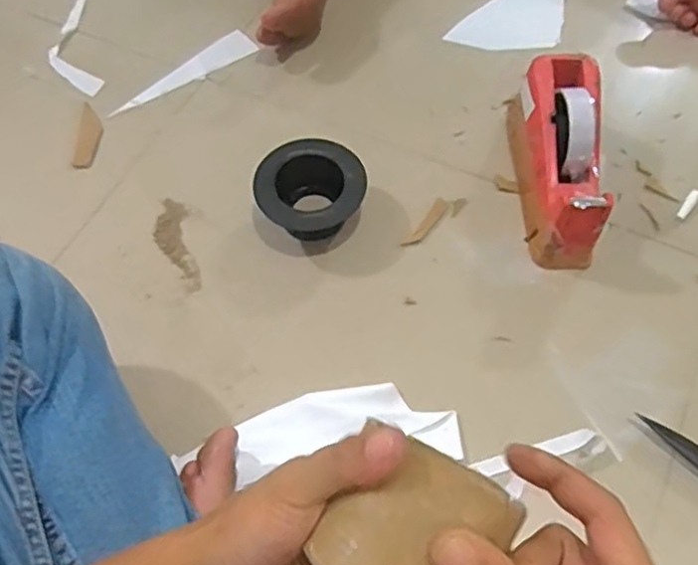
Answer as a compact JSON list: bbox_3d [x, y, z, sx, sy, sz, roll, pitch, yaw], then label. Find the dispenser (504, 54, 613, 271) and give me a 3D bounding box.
[{"bbox_3d":[0.207,-0.130,0.659,0.073,0.107,0.211,2,61,3],"label":"dispenser"}]

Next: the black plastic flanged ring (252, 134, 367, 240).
[{"bbox_3d":[-0.038,-0.086,0.664,0.105,0.065,0.092,-3,61,0],"label":"black plastic flanged ring"}]

